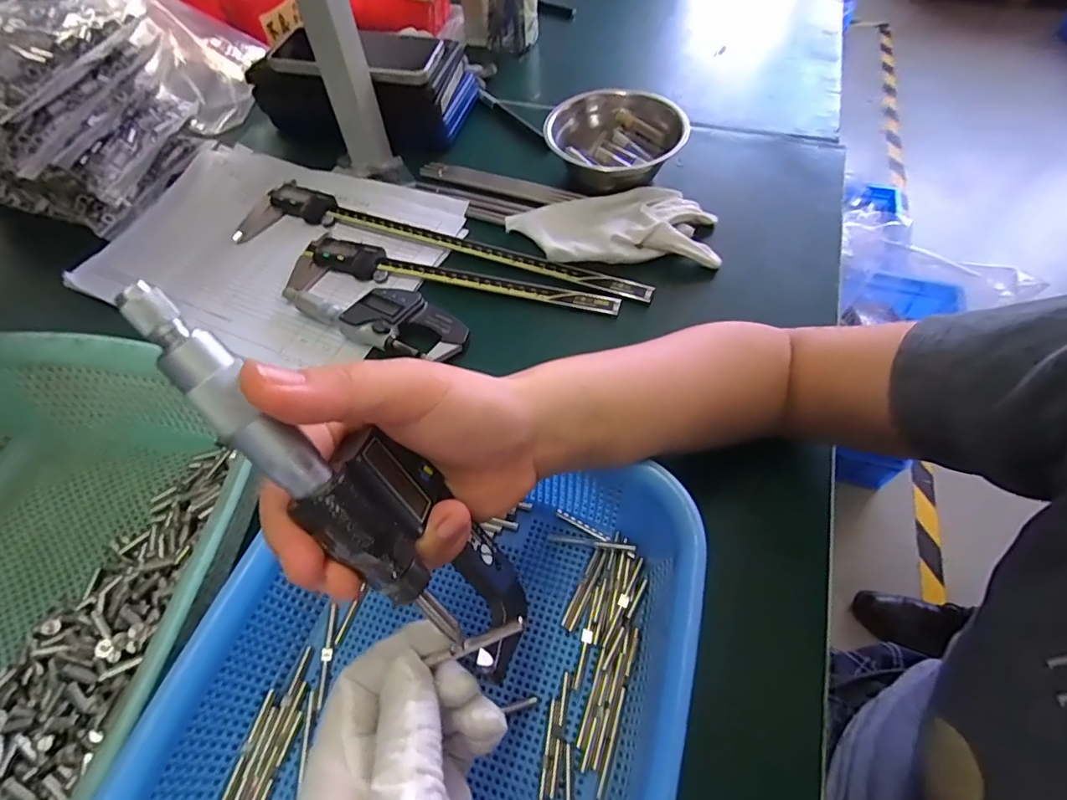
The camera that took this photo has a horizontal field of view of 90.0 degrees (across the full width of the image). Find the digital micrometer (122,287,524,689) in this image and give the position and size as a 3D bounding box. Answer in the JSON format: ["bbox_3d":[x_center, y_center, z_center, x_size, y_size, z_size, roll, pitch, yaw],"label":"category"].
[{"bbox_3d":[-0.056,0.034,0.183,0.023,0.178,0.045,0,49,48],"label":"digital micrometer"}]

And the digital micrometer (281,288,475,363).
[{"bbox_3d":[-0.131,-0.069,0.429,0.162,0.023,0.053,14,60,11],"label":"digital micrometer"}]

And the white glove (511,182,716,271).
[{"bbox_3d":[0.069,-0.156,0.471,0.174,0.025,0.095,0,58,2],"label":"white glove"}]

